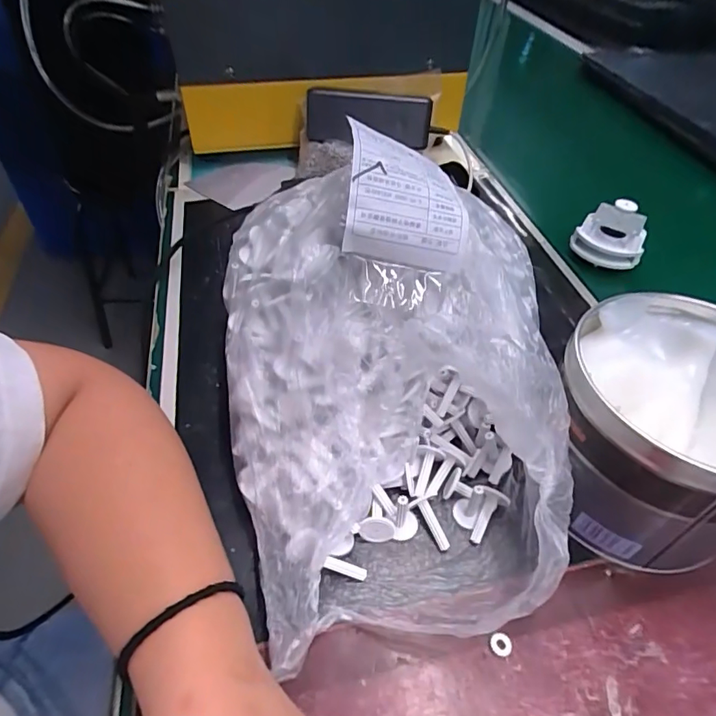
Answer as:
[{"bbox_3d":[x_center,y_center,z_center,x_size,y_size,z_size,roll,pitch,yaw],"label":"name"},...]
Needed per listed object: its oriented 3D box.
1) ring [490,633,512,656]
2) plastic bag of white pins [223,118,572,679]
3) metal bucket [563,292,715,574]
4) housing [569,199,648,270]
[{"bbox_3d":[0.073,0.147,0.253,0.011,0.004,0.010,2,47,-3],"label":"ring"},{"bbox_3d":[0.026,-0.005,0.294,0.207,0.141,0.285,-8,49,-12],"label":"plastic bag of white pins"},{"bbox_3d":[0.176,0.043,0.290,0.122,0.098,0.127,21,49,15],"label":"metal bucket"},{"bbox_3d":[0.252,-0.123,0.492,0.062,0.045,0.063,25,50,17],"label":"housing"}]

